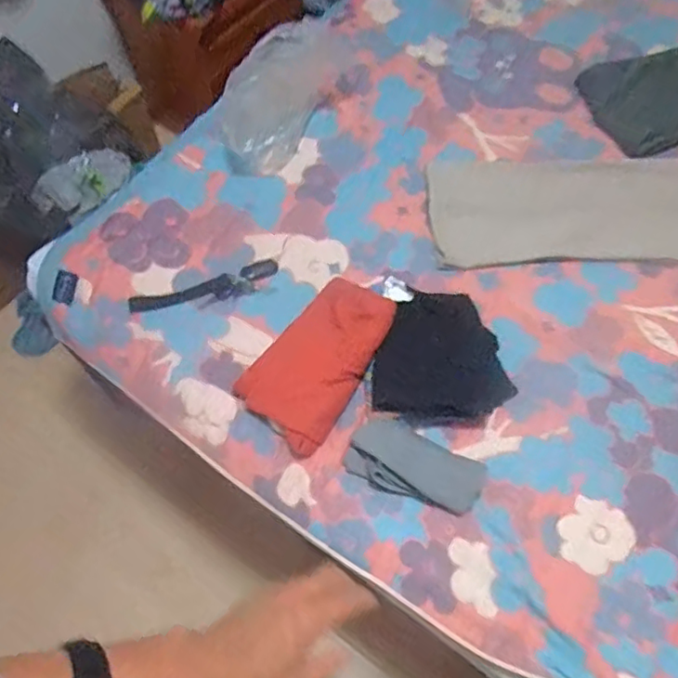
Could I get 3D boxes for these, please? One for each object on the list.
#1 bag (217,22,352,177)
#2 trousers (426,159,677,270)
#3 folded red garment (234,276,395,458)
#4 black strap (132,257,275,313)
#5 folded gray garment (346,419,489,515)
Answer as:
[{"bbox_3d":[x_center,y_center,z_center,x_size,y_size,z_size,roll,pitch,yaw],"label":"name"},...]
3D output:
[{"bbox_3d":[-0.108,-0.478,1.155,0.163,0.075,0.381,21,66,13],"label":"bag"},{"bbox_3d":[0.618,-0.218,1.031,0.909,0.026,0.239,1,63,4],"label":"trousers"},{"bbox_3d":[-0.027,0.029,0.893,0.145,0.028,0.250,35,79,17],"label":"folded red garment"},{"bbox_3d":[-0.215,-0.079,0.978,0.242,0.016,0.043,-19,78,-15],"label":"black strap"},{"bbox_3d":[0.107,0.180,0.846,0.187,0.029,0.094,23,67,14],"label":"folded gray garment"}]

